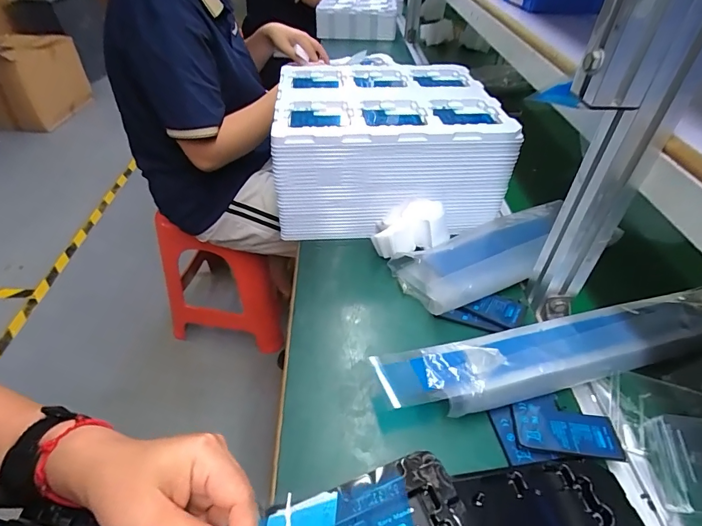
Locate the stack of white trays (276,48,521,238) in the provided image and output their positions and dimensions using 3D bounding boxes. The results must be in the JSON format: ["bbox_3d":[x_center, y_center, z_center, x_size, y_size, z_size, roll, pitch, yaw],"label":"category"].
[{"bbox_3d":[0.052,-0.188,0.624,0.312,0.151,0.269,-1,44,-2],"label":"stack of white trays"}]

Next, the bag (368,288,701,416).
[{"bbox_3d":[0.224,0.090,0.417,0.397,0.033,0.077,-10,45,-11],"label":"bag"}]

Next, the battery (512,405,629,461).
[{"bbox_3d":[0.197,0.156,0.365,0.087,0.010,0.041,8,43,6],"label":"battery"}]

